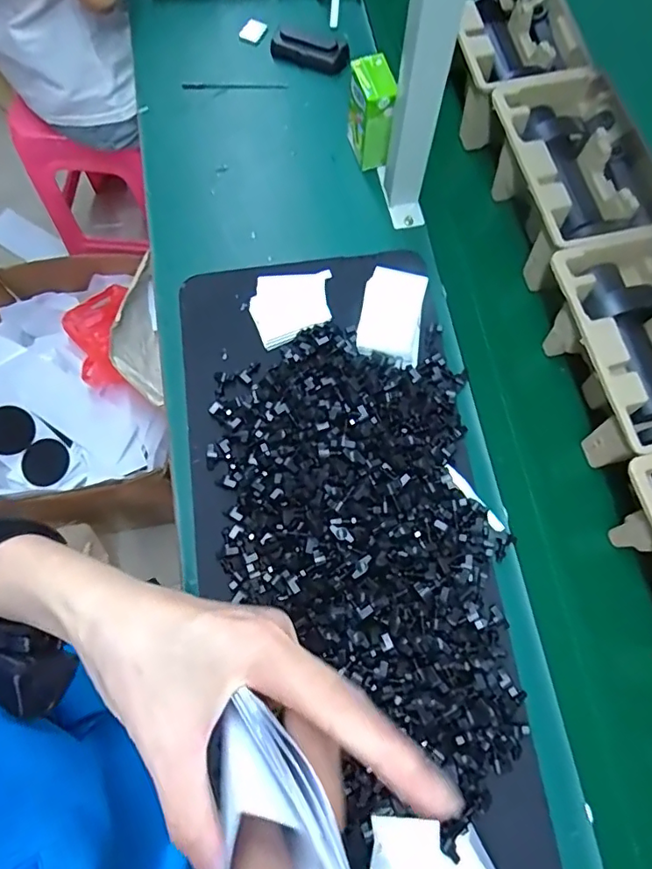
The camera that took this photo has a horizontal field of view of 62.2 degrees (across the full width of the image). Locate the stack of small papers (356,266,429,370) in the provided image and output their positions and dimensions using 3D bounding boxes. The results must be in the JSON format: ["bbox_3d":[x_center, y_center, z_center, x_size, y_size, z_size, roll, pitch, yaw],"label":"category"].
[{"bbox_3d":[0.074,-0.131,0.602,0.068,0.015,0.099,11,90,-1],"label":"stack of small papers"}]

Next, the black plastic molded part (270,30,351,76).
[{"bbox_3d":[-0.024,-0.545,0.768,0.117,0.028,0.036,19,77,7],"label":"black plastic molded part"}]

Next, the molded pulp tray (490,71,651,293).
[{"bbox_3d":[0.287,-0.301,0.646,0.145,0.092,0.253,-15,74,-2],"label":"molded pulp tray"}]

